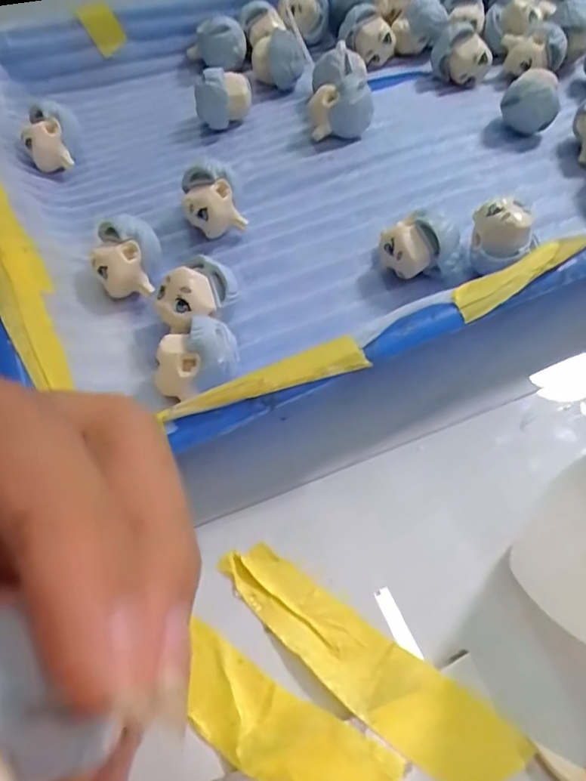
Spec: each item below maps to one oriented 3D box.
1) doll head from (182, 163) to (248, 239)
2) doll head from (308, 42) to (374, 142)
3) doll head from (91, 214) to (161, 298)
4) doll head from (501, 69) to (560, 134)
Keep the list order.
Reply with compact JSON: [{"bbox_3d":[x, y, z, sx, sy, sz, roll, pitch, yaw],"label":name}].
[{"bbox_3d":[-0.031,-0.071,0.220,0.021,0.025,0.017,-12,57,-7],"label":"doll head"},{"bbox_3d":[0.021,-0.134,0.258,0.027,0.024,0.042,-3,56,1],"label":"doll head"},{"bbox_3d":[-0.059,-0.047,0.206,0.022,0.024,0.022,-10,57,-5],"label":"doll head"},{"bbox_3d":[0.104,-0.127,0.254,0.023,0.021,0.019,11,58,10],"label":"doll head"}]

